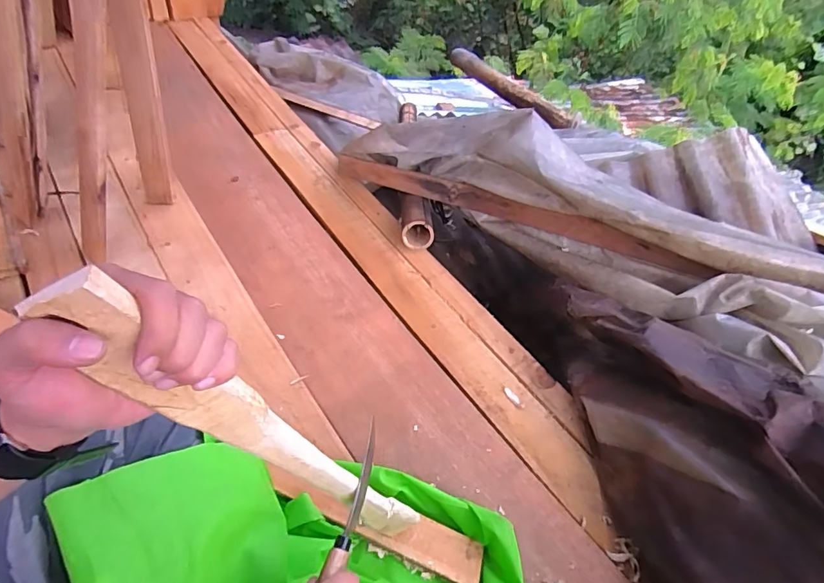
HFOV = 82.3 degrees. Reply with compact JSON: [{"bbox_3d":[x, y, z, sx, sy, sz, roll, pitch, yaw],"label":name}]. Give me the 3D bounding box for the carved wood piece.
[{"bbox_3d":[-0.091,0.146,0.400,0.049,0.498,0.015,-20,49,6],"label":"carved wood piece"}]

